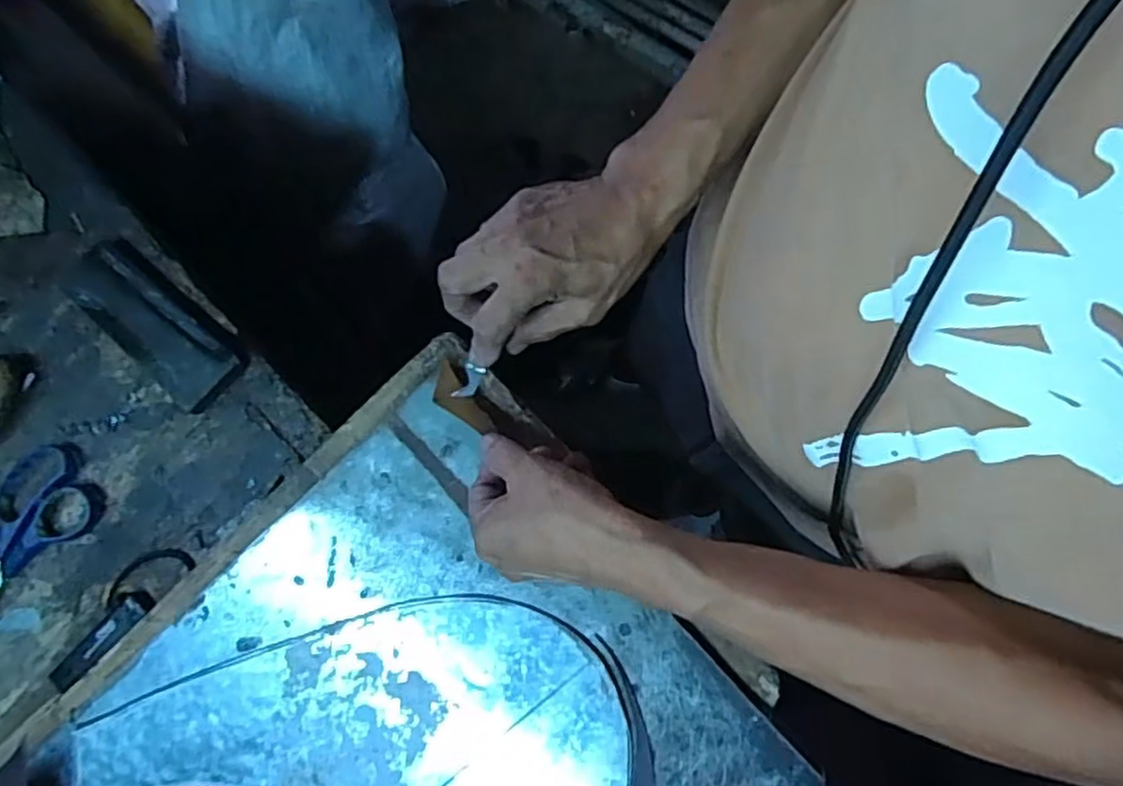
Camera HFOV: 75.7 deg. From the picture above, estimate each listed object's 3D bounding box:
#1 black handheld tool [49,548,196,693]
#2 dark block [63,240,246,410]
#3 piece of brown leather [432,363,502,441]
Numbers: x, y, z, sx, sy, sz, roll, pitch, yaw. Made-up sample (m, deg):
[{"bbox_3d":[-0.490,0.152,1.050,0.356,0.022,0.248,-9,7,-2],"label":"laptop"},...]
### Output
[{"bbox_3d":[-0.308,0.153,0.498,0.039,0.020,0.117,38,82,8],"label":"black handheld tool"},{"bbox_3d":[-0.302,-0.053,0.531,0.156,0.013,0.057,39,82,8],"label":"dark block"},{"bbox_3d":[-0.064,0.006,0.463,0.022,0.009,0.052,-42,93,-7],"label":"piece of brown leather"}]

